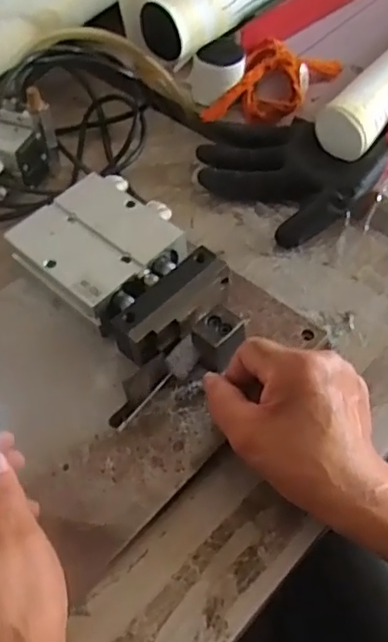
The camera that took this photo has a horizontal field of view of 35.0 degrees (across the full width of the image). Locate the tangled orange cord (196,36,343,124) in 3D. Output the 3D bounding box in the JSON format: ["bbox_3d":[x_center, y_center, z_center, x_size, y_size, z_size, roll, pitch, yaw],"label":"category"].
[{"bbox_3d":[0.076,-0.232,0.605,0.086,0.031,0.132,28,61,22],"label":"tangled orange cord"}]

